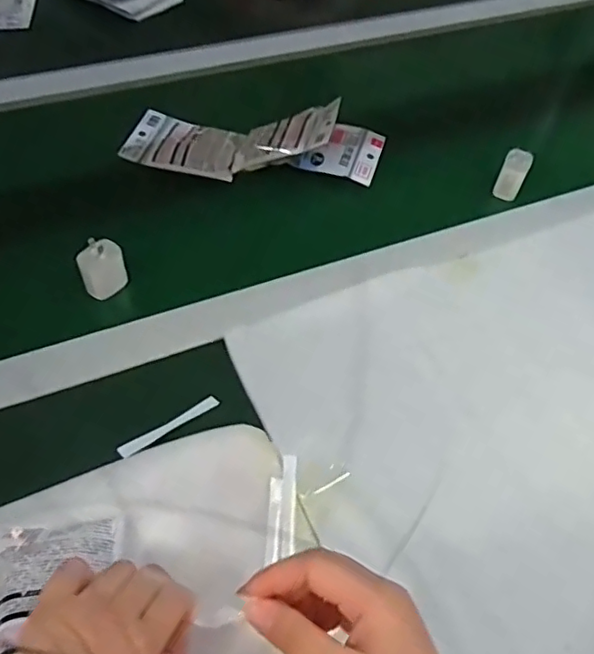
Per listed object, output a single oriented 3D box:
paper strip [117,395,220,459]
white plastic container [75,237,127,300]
[{"bbox_3d":[-0.107,0.084,0.512,0.011,0.004,0.099,38,45,25],"label":"paper strip"},{"bbox_3d":[-0.196,-0.059,0.605,0.043,0.058,0.023,-18,55,-17],"label":"white plastic container"}]

